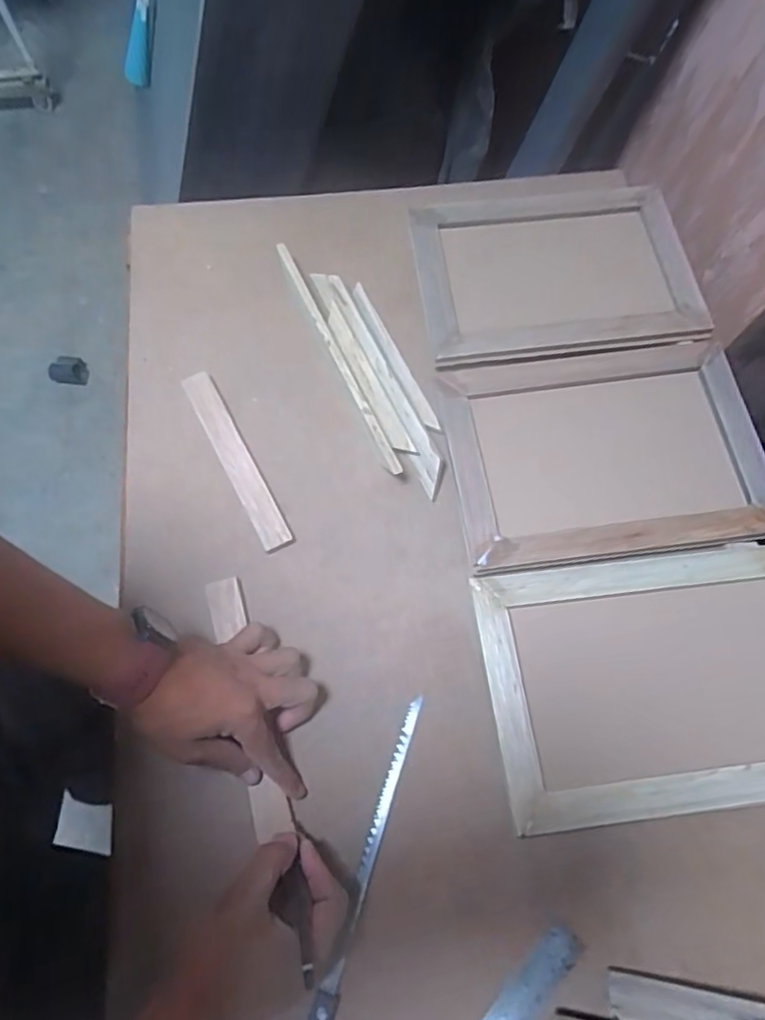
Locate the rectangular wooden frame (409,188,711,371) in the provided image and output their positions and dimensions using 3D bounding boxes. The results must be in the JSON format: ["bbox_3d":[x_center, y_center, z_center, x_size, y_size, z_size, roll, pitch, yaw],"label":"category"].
[{"bbox_3d":[0.186,-0.262,0.670,0.288,0.018,0.214,-7,69,-3],"label":"rectangular wooden frame"}]

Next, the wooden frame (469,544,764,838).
[{"bbox_3d":[0.242,0.145,0.529,0.298,0.027,0.206,-7,69,-3],"label":"wooden frame"}]

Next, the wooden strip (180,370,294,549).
[{"bbox_3d":[-0.142,-0.052,0.592,0.030,0.009,0.200,-27,72,-10],"label":"wooden strip"}]

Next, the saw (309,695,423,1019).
[{"bbox_3d":[-0.026,0.309,0.470,0.046,0.023,0.327,23,71,8],"label":"saw"}]

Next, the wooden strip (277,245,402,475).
[{"bbox_3d":[-0.045,-0.158,0.618,0.016,0.014,0.284,-23,71,-9],"label":"wooden strip"}]

